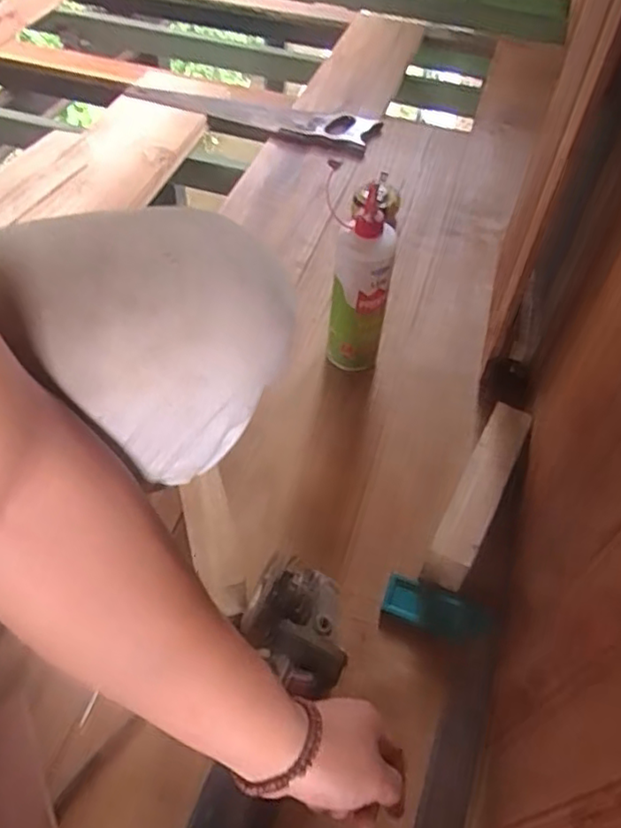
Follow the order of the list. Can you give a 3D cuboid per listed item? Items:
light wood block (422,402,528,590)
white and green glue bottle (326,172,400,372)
[{"bbox_3d":[0.173,0.078,0.643,0.041,0.076,0.202,24,54,16],"label":"light wood block"},{"bbox_3d":[0.057,-0.139,0.716,0.064,0.229,0.060,7,51,3],"label":"white and green glue bottle"}]

